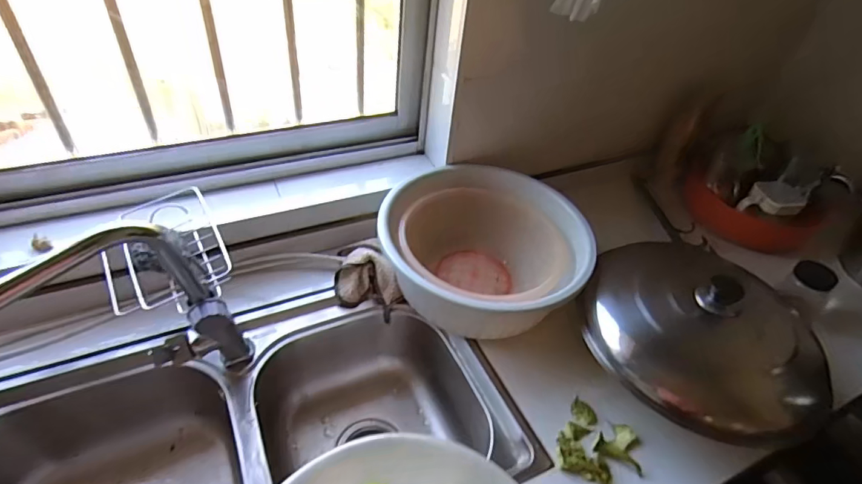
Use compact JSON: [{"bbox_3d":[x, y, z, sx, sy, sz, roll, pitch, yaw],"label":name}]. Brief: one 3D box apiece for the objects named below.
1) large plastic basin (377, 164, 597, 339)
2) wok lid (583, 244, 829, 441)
[{"bbox_3d":[0.077,0.011,0.763,0.309,0.131,0.264,0,43,-7],"label":"large plastic basin"},{"bbox_3d":[0.383,0.103,0.671,0.308,0.121,0.285,4,43,-3],"label":"wok lid"}]

